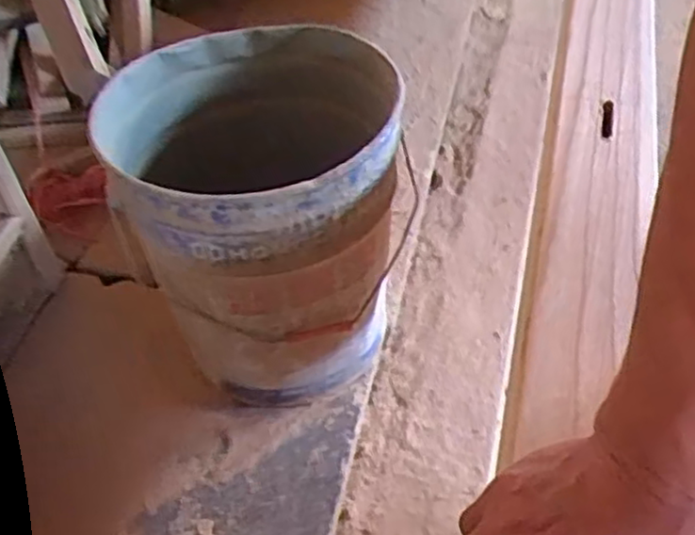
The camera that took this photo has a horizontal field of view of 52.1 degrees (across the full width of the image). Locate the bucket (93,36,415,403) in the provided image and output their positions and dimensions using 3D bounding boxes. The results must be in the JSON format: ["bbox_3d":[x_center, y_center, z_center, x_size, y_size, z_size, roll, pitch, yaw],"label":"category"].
[{"bbox_3d":[-0.085,-0.046,0.823,0.286,0.355,0.262,-2,49,2],"label":"bucket"}]

